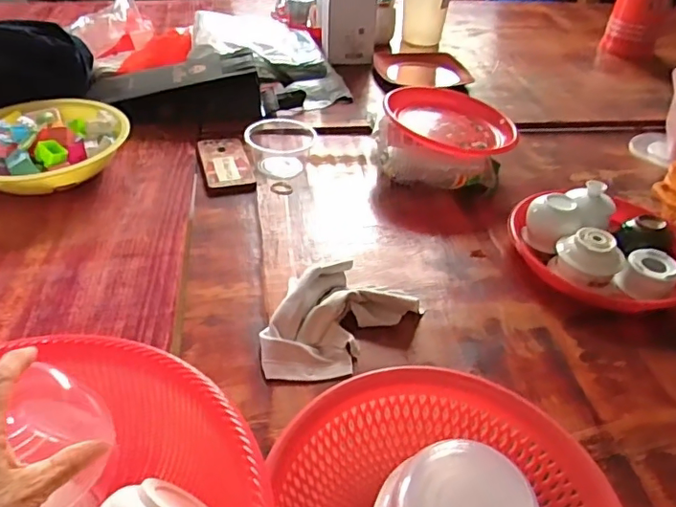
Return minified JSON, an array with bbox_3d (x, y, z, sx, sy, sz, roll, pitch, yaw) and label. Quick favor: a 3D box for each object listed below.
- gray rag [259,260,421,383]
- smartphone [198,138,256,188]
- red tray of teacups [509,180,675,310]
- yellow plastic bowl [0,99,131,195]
[{"bbox_3d":[-0.007,0.075,0.621,0.123,0.044,0.183,28,46,28],"label":"gray rag"},{"bbox_3d":[-0.188,-0.153,0.908,0.075,0.012,0.146,-10,41,-14],"label":"smartphone"},{"bbox_3d":[0.370,-0.015,0.751,0.244,0.068,0.208,5,40,4],"label":"red tray of teacups"},{"bbox_3d":[-0.456,-0.162,0.846,0.205,0.080,0.237,25,43,24],"label":"yellow plastic bowl"}]

